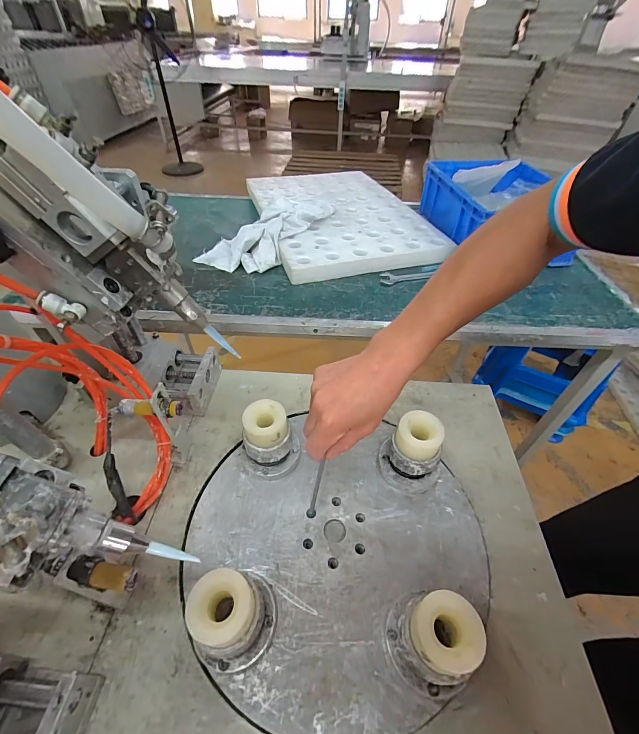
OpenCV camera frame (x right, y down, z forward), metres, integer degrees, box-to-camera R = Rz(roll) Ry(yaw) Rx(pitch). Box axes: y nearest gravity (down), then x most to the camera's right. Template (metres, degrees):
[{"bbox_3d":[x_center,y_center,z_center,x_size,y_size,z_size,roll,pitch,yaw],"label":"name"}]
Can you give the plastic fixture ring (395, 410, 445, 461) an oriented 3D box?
[{"bbox_3d":[0.120,0.081,0.404,0.051,0.029,0.050,1,46,-1],"label":"plastic fixture ring"}]

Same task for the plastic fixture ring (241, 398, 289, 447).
[{"bbox_3d":[-0.067,0.069,0.413,0.051,0.027,0.051,1,46,-1],"label":"plastic fixture ring"}]

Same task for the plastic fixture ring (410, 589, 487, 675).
[{"bbox_3d":[0.104,0.217,0.276,0.051,0.029,0.053,1,46,-1],"label":"plastic fixture ring"}]

